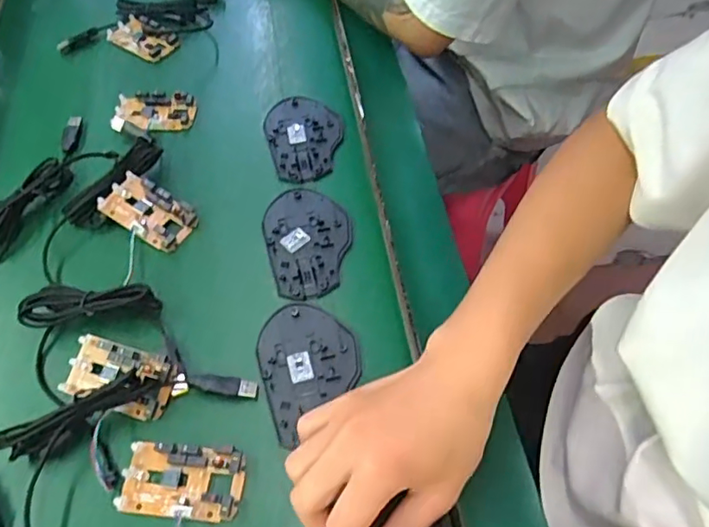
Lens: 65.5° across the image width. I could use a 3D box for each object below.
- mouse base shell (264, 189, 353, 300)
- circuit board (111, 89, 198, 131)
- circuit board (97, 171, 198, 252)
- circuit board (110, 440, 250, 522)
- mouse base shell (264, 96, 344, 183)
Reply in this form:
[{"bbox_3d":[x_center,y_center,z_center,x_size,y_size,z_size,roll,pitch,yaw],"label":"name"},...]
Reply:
[{"bbox_3d":[-0.038,-0.021,0.461,0.071,0.006,0.108,-15,58,-7],"label":"mouse base shell"},{"bbox_3d":[-0.198,-0.152,0.547,0.077,0.016,0.051,-6,57,-1],"label":"circuit board"},{"bbox_3d":[-0.176,-0.045,0.474,0.076,0.021,0.044,25,62,18],"label":"circuit board"},{"bbox_3d":[-0.112,0.141,0.359,0.078,0.010,0.044,3,57,5],"label":"circuit board"},{"bbox_3d":[-0.046,-0.122,0.525,0.071,0.009,0.109,-14,57,-6],"label":"mouse base shell"}]

